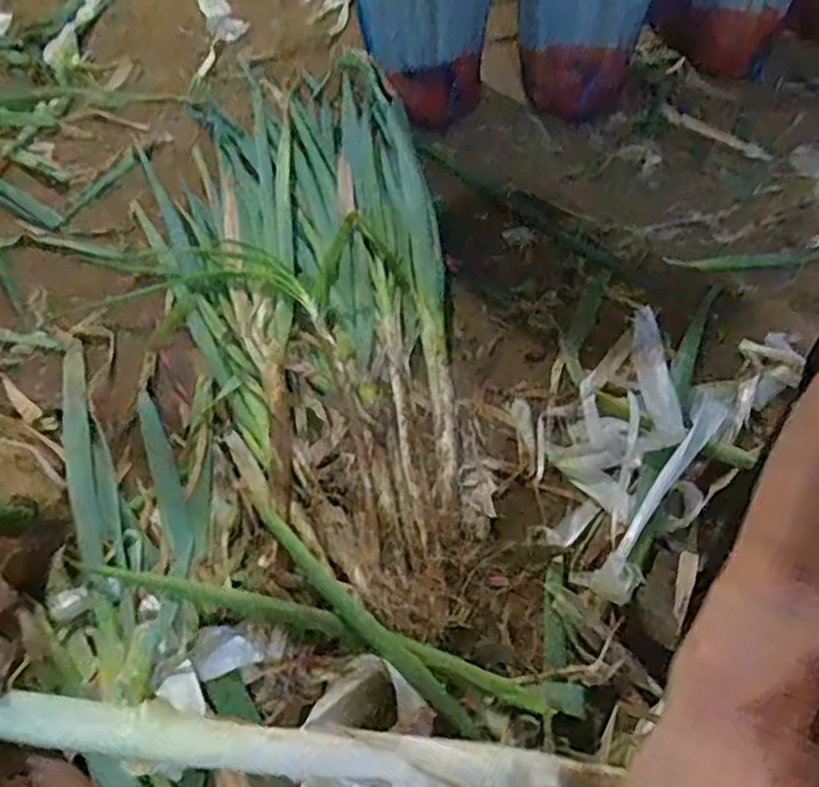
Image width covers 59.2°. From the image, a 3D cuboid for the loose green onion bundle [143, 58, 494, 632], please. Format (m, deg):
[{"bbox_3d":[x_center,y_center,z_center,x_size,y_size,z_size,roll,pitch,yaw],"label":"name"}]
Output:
[{"bbox_3d":[-0.142,-0.166,1.069,0.439,0.080,1.015,-17,56,-8],"label":"loose green onion bundle"}]

